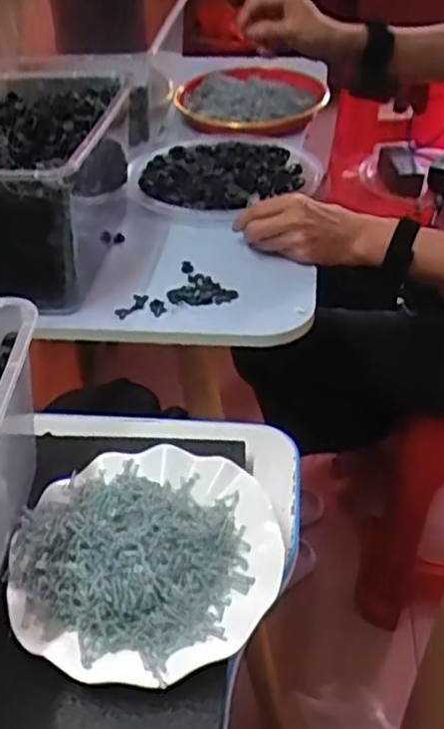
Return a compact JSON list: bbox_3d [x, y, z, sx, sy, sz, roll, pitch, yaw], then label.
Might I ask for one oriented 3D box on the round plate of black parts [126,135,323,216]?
[{"bbox_3d":[0.006,-0.246,0.900,0.227,0.029,0.245,1,41,4],"label":"round plate of black parts"}]

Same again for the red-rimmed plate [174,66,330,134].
[{"bbox_3d":[0.050,-0.409,1.097,0.211,0.048,0.261,7,41,11],"label":"red-rimmed plate"}]

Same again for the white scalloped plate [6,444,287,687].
[{"bbox_3d":[-0.052,0.129,0.493,0.178,0.019,0.176,-2,40,1],"label":"white scalloped plate"}]

